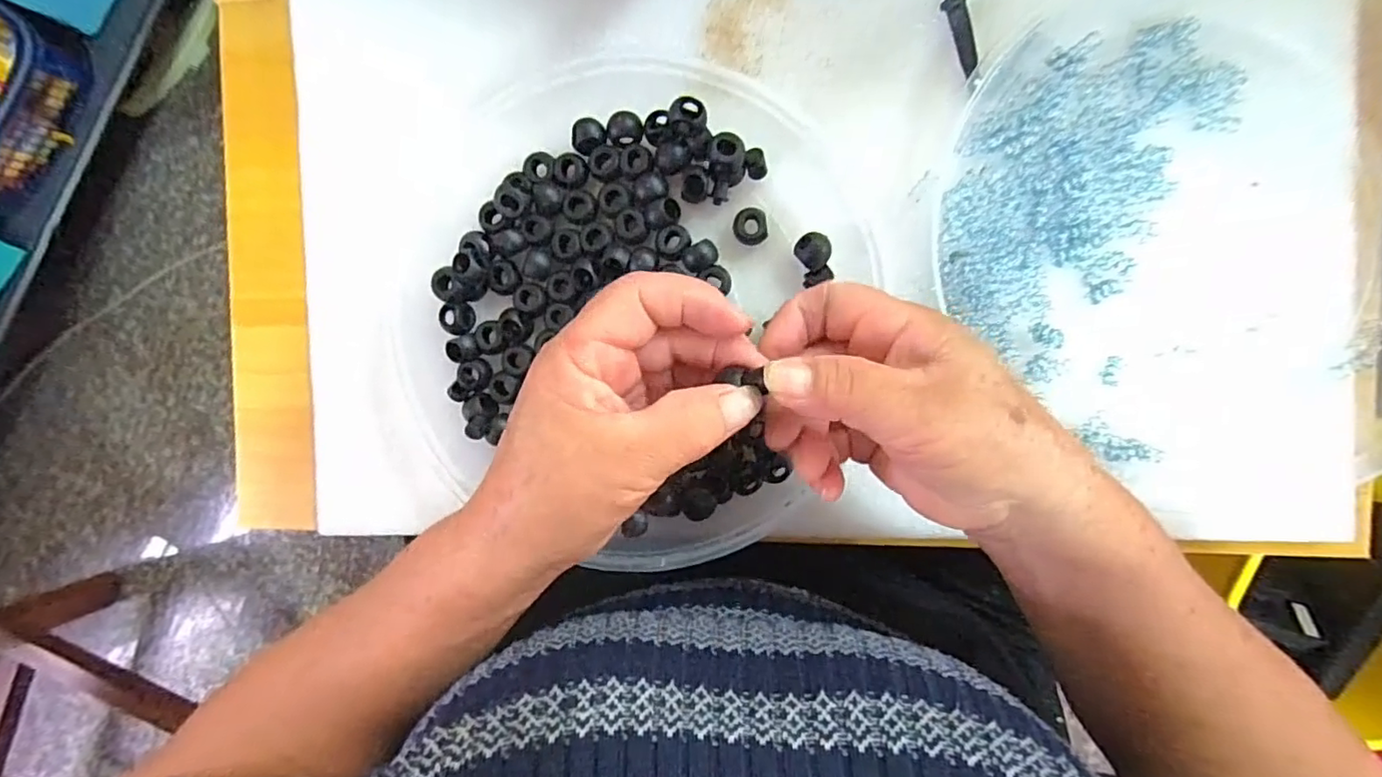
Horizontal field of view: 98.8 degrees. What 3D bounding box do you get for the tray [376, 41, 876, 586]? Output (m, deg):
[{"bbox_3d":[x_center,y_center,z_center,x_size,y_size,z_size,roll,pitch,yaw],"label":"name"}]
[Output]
[{"bbox_3d":[-0.035,-0.047,0.291,0.227,0.044,0.248,0,84,4],"label":"tray"}]

